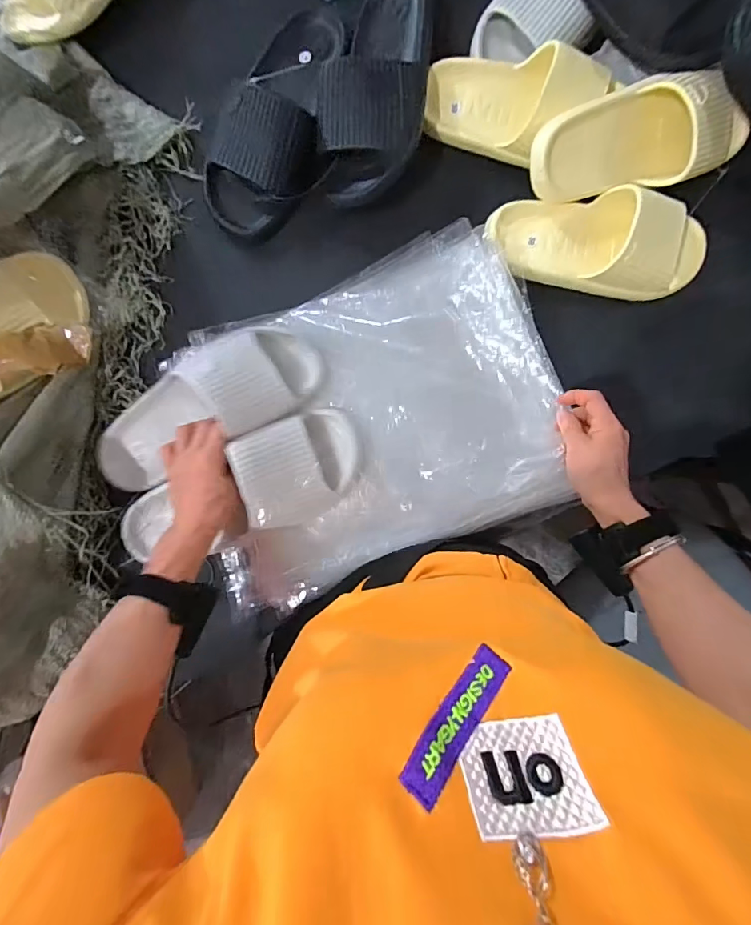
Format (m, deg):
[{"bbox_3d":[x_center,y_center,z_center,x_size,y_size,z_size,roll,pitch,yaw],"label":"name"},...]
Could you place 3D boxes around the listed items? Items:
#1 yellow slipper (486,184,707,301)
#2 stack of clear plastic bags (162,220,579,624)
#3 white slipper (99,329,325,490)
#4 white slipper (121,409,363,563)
[{"bbox_3d":[0.257,-0.249,0.500,0.249,0.062,0.104,12,90,0],"label":"yellow slipper"},{"bbox_3d":[-0.005,-0.050,0.492,0.407,0.046,0.315,-20,90,0],"label":"stack of clear plastic bags"},{"bbox_3d":[-0.188,-0.064,0.474,0.256,0.072,0.103,-25,90,5],"label":"white slipper"},{"bbox_3d":[-0.146,0.030,0.467,0.268,0.072,0.103,-21,90,0],"label":"white slipper"}]

